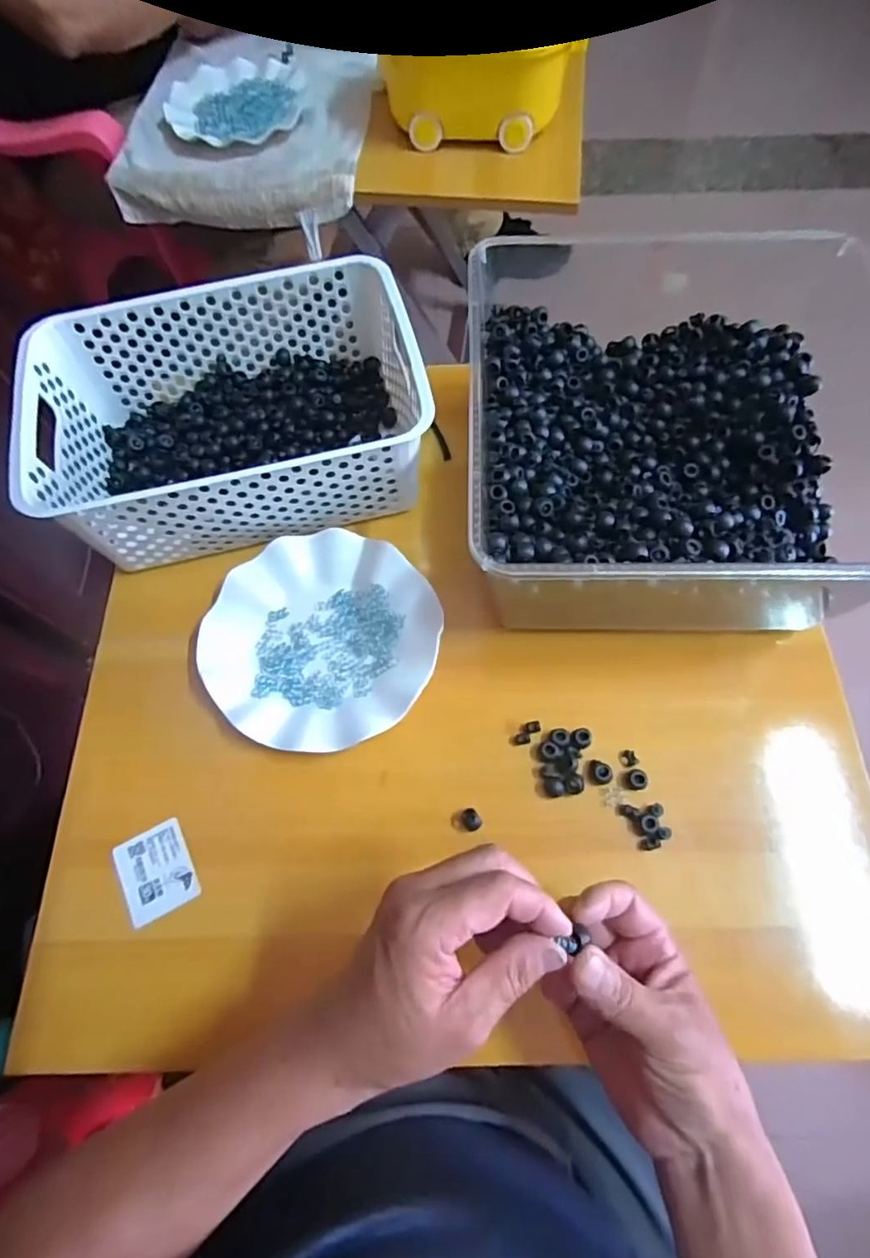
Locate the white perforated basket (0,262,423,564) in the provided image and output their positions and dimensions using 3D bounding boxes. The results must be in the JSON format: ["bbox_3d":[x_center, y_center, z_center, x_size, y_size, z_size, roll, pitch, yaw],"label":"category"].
[{"bbox_3d":[-0.170,-0.183,0.508,0.304,0.106,0.206,-14,67,-4],"label":"white perforated basket"}]

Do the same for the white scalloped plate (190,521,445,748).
[{"bbox_3d":[-0.091,0.007,0.474,0.180,0.021,0.177,-1,67,1],"label":"white scalloped plate"}]

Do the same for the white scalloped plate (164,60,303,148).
[{"bbox_3d":[-0.265,-0.706,0.786,0.177,0.022,0.192,-1,67,1],"label":"white scalloped plate"}]

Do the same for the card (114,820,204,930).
[{"bbox_3d":[-0.201,0.175,0.424,0.049,0.004,0.060,-27,68,-13],"label":"card"}]

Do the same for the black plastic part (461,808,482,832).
[{"bbox_3d":[0.026,0.137,0.422,0.013,0.008,0.015,-30,69,-11],"label":"black plastic part"}]

